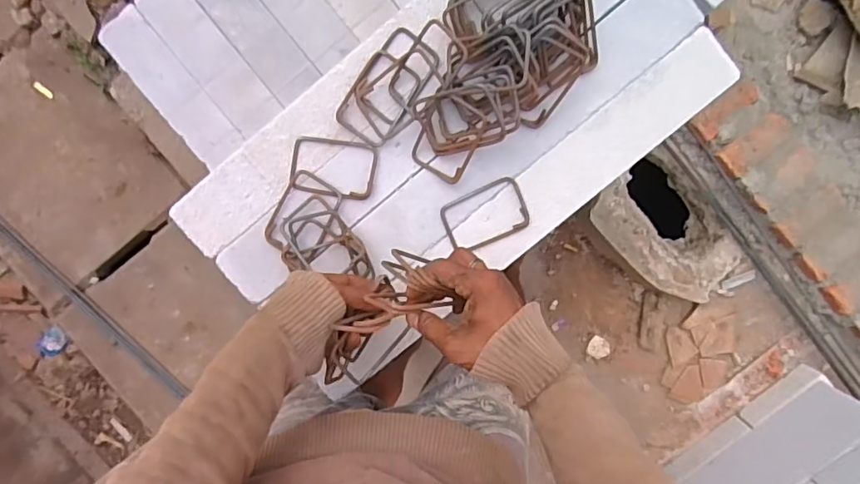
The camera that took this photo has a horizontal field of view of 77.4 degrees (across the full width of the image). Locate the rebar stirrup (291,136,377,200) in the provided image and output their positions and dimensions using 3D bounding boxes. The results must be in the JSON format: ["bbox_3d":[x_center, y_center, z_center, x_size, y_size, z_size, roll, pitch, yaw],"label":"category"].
[{"bbox_3d":[-0.108,-0.083,0.602,0.093,0.008,0.063,9,95,-2],"label":"rebar stirrup"}]

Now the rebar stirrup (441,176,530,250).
[{"bbox_3d":[0.063,-0.030,0.618,0.095,0.009,0.063,-23,95,1],"label":"rebar stirrup"}]

